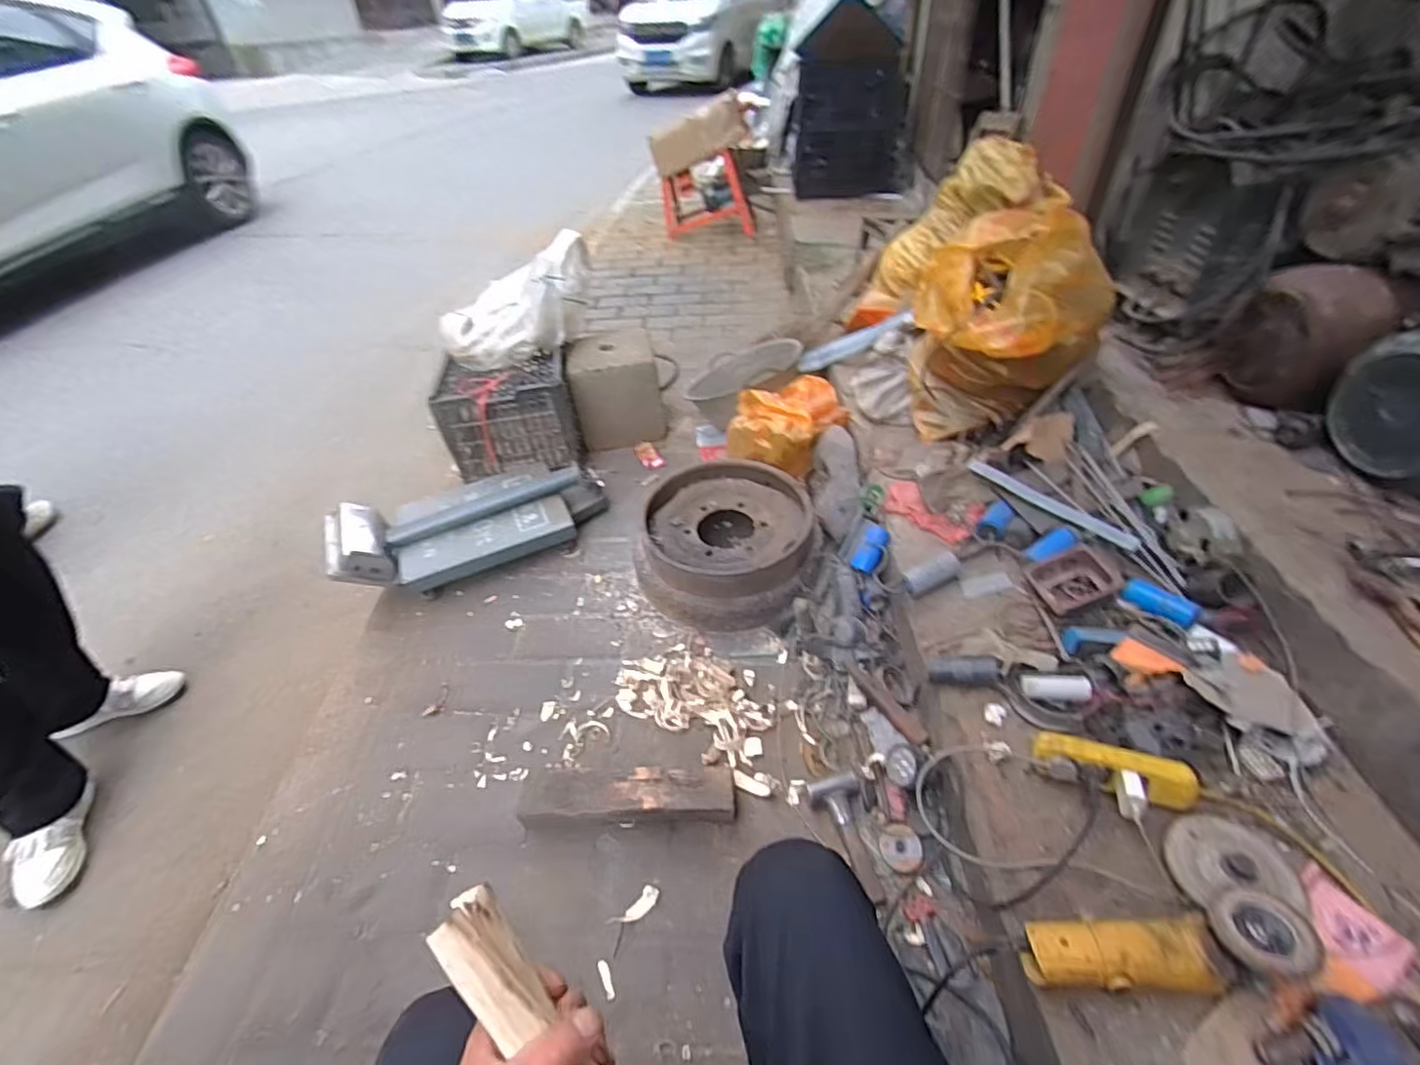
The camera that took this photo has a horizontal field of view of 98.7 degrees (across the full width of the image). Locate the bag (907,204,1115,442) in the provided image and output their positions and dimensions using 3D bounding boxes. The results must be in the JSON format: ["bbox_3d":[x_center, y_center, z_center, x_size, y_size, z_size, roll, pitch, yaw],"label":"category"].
[{"bbox_3d":[0.626,-0.428,1.322,0.362,0.466,0.324,13,44,18],"label":"bag"}]

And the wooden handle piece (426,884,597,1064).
[{"bbox_3d":[-0.110,0.311,0.381,0.039,0.041,0.178,-34,81,-30],"label":"wooden handle piece"}]

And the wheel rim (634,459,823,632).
[{"bbox_3d":[0.046,0.016,1.446,0.416,0.148,0.430,3,42,8],"label":"wheel rim"}]

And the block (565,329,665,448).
[{"bbox_3d":[-0.286,-0.435,1.918,0.264,0.305,0.213,-9,41,-6],"label":"block"}]

